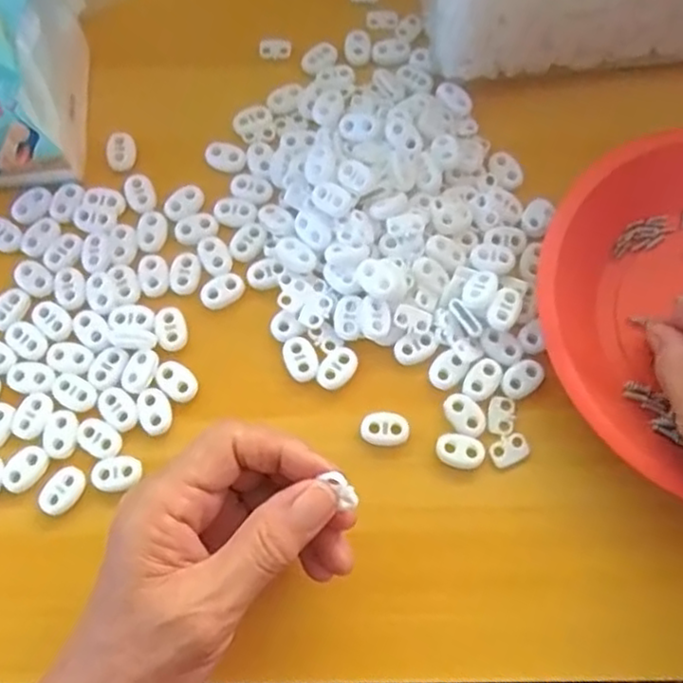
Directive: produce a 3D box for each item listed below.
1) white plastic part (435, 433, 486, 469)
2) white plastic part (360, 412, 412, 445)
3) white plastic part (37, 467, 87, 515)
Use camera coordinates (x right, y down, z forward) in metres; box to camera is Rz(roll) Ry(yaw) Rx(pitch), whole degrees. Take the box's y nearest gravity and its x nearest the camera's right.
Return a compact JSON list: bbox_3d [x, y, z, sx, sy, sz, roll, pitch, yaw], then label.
[{"bbox_3d":[0.056,0.052,0.327,0.022,0.005,0.015,12,72,3],"label":"white plastic part"},{"bbox_3d":[0.021,0.042,0.330,0.022,0.004,0.015,0,71,-1],"label":"white plastic part"},{"bbox_3d":[-0.128,0.068,0.317,0.015,0.004,0.022,31,74,9],"label":"white plastic part"}]

